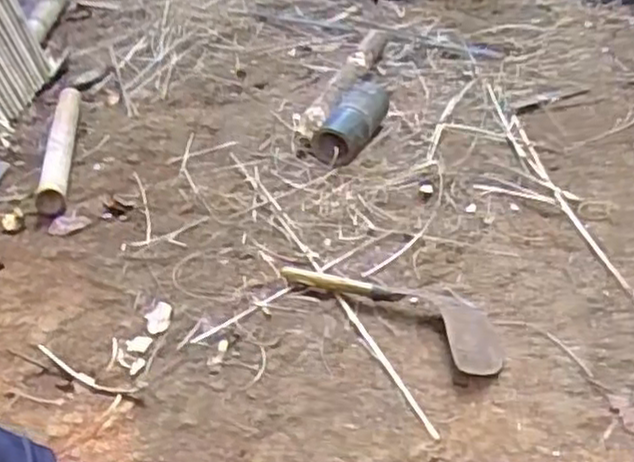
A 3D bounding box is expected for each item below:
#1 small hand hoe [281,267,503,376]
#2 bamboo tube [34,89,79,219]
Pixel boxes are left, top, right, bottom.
[{"bbox_3d":[0.127,0.100,1.173,0.402,0.044,0.145,23,42,38],"label":"small hand hoe"},{"bbox_3d":[-0.604,-0.194,1.757,0.070,0.059,0.573,-11,32,-7],"label":"bamboo tube"}]

